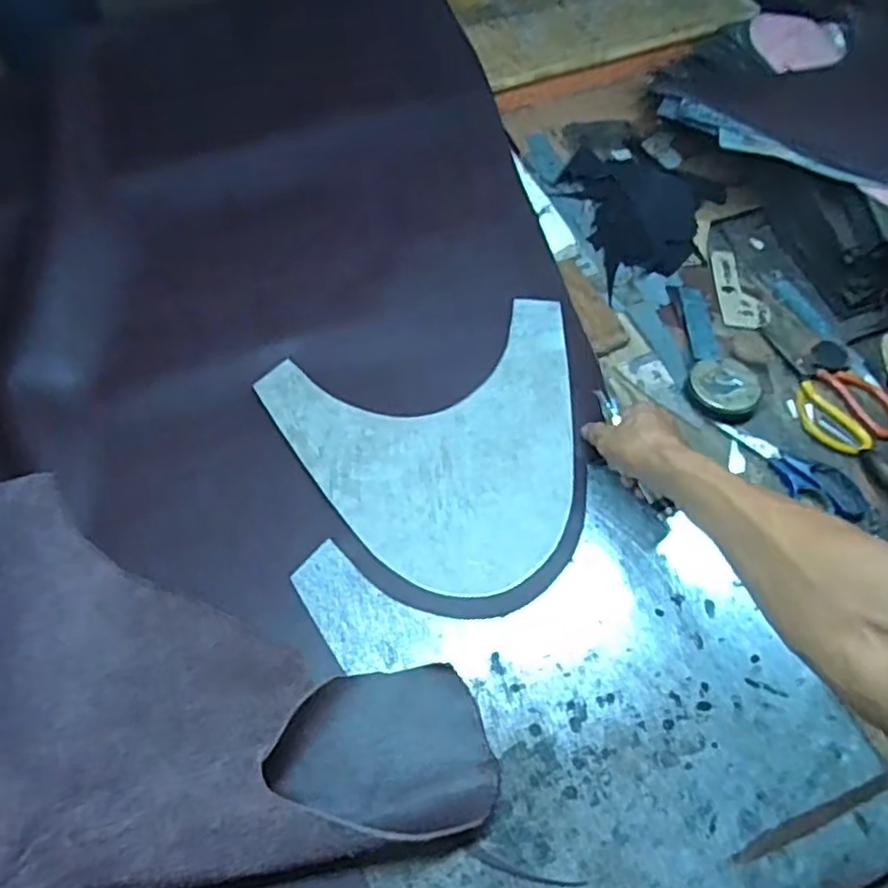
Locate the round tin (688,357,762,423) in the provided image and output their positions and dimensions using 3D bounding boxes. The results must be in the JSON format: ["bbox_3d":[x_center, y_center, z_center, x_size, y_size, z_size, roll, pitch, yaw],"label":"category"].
[{"bbox_3d":[0.306,-0.060,0.756,0.072,0.029,0.066,1,58,-1],"label":"round tin"}]

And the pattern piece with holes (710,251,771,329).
[{"bbox_3d":[0.364,-0.192,0.852,0.056,0.009,0.134,-2,58,2],"label":"pattern piece with holes"}]

